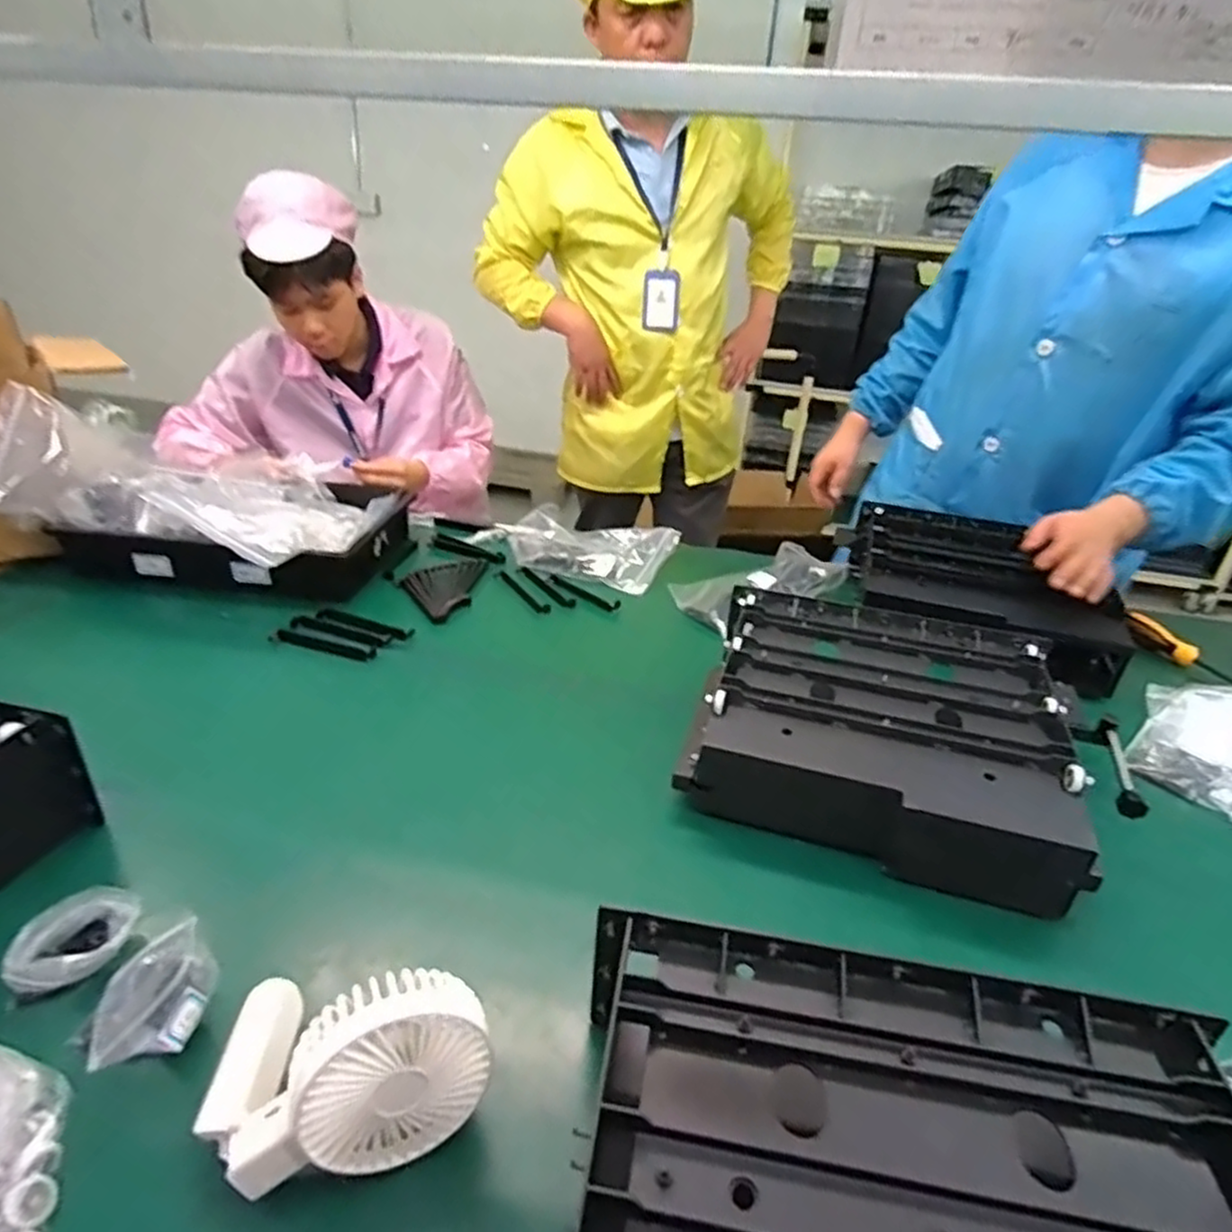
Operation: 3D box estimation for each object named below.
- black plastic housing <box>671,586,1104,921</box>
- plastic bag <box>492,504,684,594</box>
[{"bbox_3d":[0.271,0.113,0.722,0.356,0.109,0.301,12,30,14],"label":"black plastic housing"},{"bbox_3d":[-0.058,-0.113,1.175,0.292,0.048,0.175,13,30,15],"label":"plastic bag"}]

